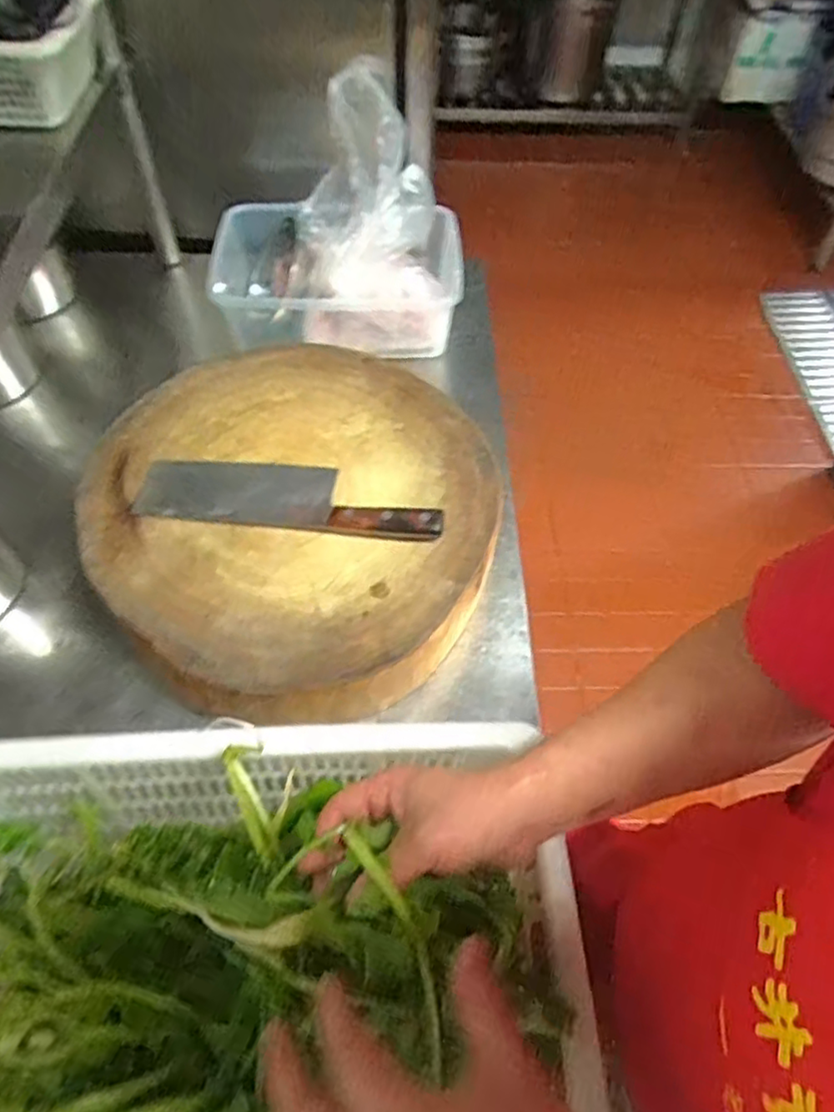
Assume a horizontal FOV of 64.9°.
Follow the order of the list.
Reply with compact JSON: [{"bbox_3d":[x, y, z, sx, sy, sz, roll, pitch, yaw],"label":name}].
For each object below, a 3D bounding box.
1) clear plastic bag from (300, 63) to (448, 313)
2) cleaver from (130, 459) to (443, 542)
[{"bbox_3d":[-0.064,-0.507,0.931,0.196,0.146,0.355,-5,79,-4],"label":"clear plastic bag"},{"bbox_3d":[-0.132,-0.065,0.680,0.314,0.020,0.083,7,56,4],"label":"cleaver"}]

